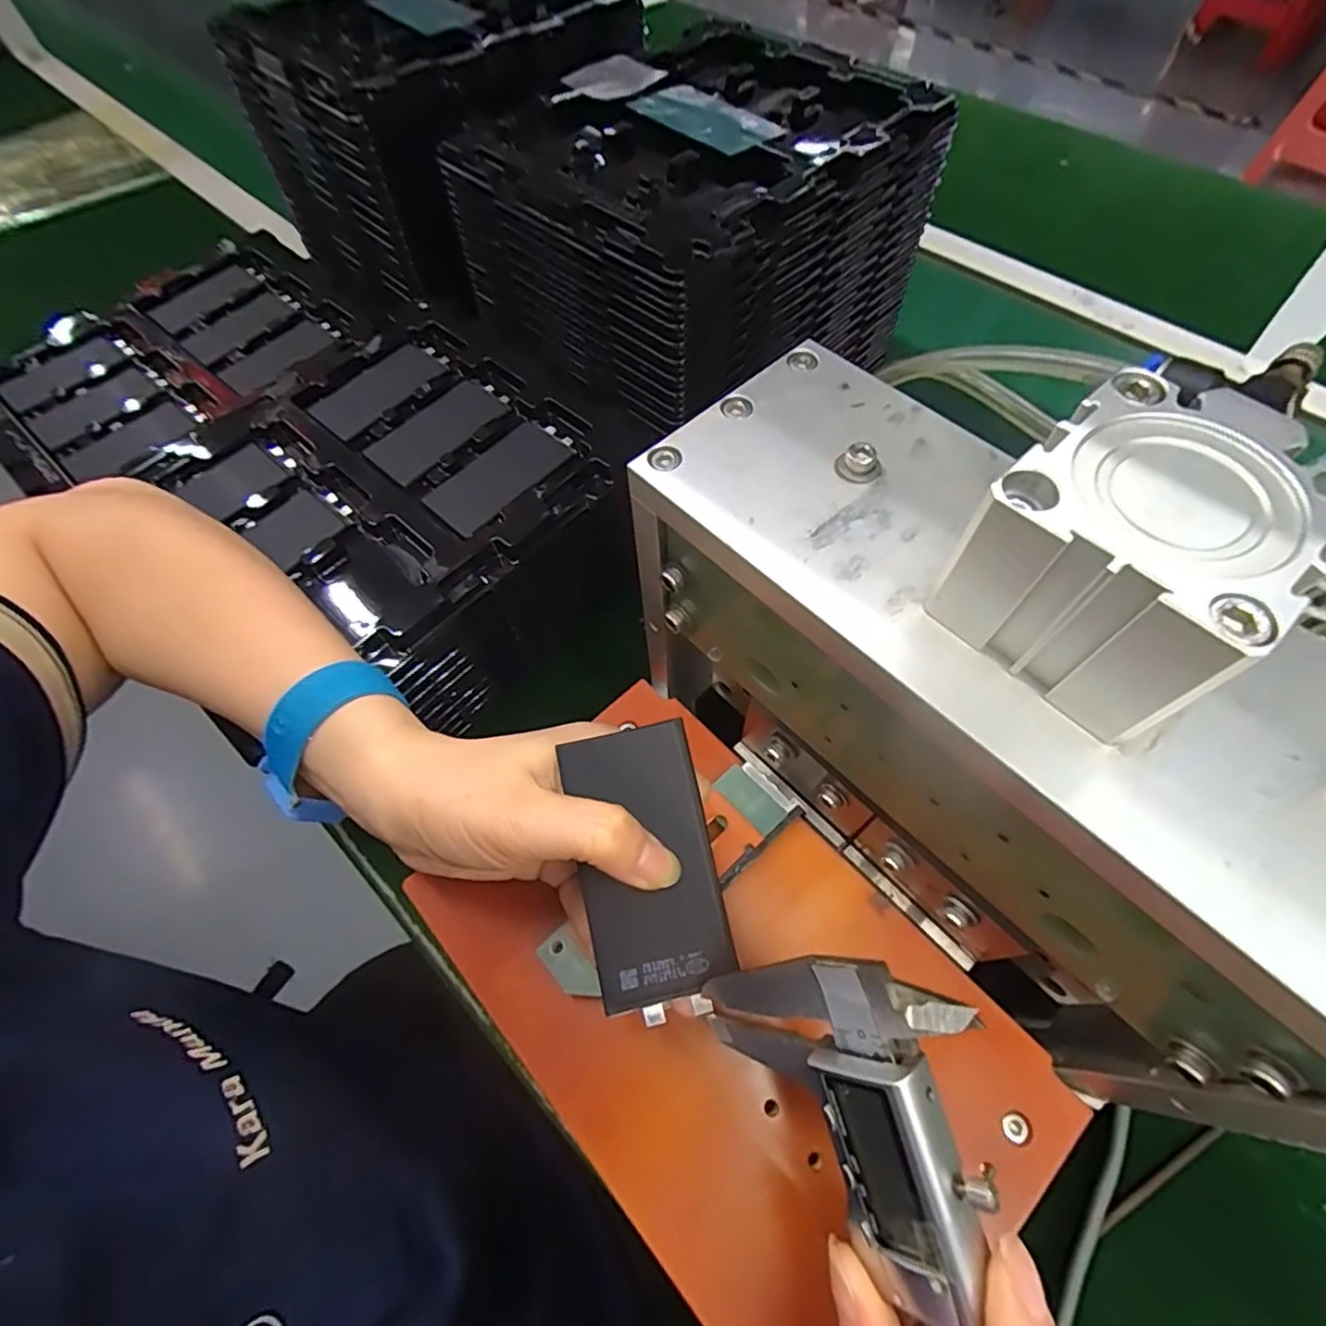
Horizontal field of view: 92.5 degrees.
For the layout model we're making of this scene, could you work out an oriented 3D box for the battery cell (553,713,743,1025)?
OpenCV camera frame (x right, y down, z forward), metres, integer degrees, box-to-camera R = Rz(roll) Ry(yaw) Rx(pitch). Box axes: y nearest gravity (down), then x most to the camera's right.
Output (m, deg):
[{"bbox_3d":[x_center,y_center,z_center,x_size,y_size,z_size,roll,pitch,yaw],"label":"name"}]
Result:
[{"bbox_3d":[-0.005,0.066,0.207,0.043,0.006,0.089,-9,81,-2],"label":"battery cell"}]

